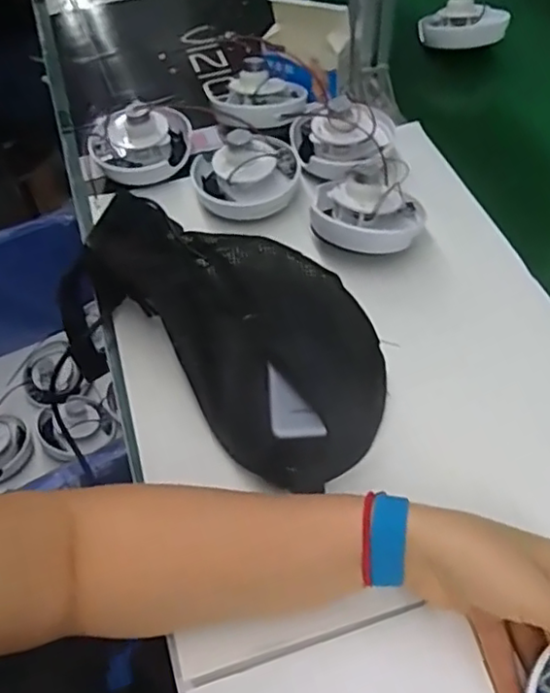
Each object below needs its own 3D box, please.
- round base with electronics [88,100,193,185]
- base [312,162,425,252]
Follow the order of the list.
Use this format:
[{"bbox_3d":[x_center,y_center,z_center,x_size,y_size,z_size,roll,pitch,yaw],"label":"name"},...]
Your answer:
[{"bbox_3d":[-0.145,-0.225,0.668,0.108,0.061,0.088,-10,53,-4],"label":"round base with electronics"},{"bbox_3d":[0.086,-0.133,0.576,0.105,0.050,0.085,4,54,7],"label":"base"}]

